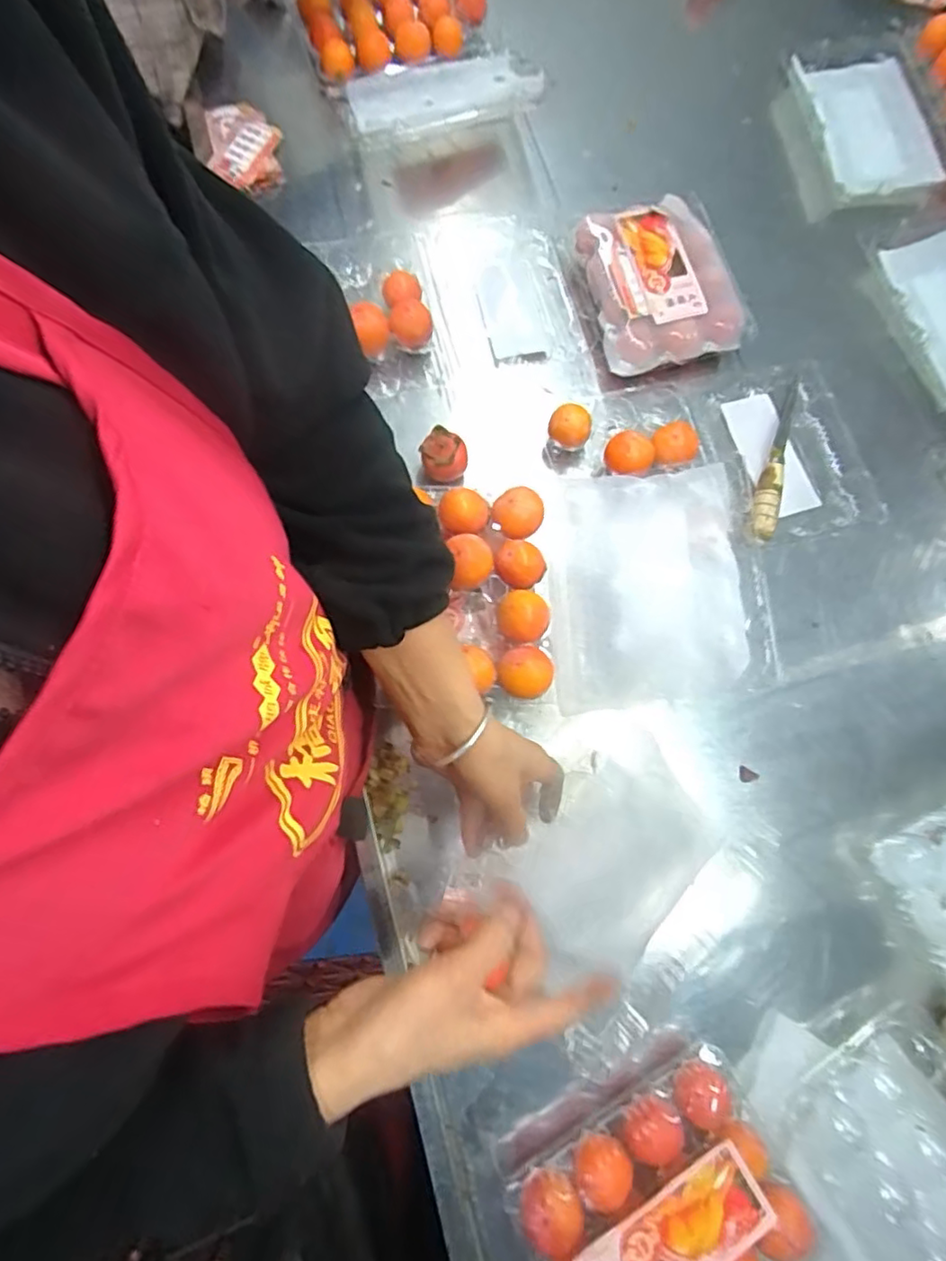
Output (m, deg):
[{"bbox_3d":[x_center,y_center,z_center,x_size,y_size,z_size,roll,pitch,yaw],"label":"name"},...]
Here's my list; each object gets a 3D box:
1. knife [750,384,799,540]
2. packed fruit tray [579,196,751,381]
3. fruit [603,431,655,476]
[{"bbox_3d":[0.312,-0.178,0.627,0.025,0.022,0.193,21,67,4],"label":"knife"},{"bbox_3d":[0.192,-0.364,0.649,0.140,0.055,0.186,-13,77,-5],"label":"packed fruit tray"},{"bbox_3d":[0.154,-0.172,0.610,0.046,0.045,0.035,21,77,3],"label":"fruit"}]

